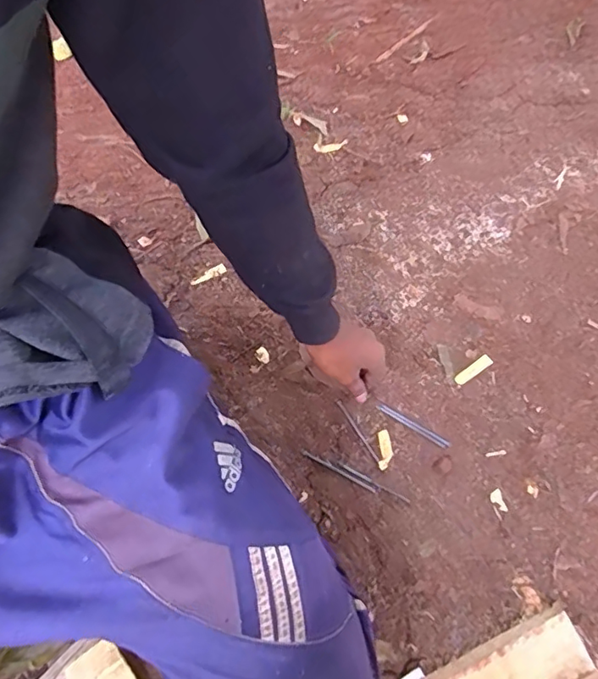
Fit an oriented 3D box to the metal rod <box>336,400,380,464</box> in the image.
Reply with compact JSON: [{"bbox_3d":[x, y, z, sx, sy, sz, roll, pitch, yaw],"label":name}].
[{"bbox_3d":[0.076,0.118,0.687,0.006,0.005,0.093,-30,73,-13],"label":"metal rod"}]

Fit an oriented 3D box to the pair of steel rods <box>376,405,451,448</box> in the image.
[{"bbox_3d":[0.147,0.112,0.689,0.102,0.004,0.011,31,71,9],"label":"pair of steel rods"}]

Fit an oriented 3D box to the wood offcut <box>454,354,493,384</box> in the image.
[{"bbox_3d":[0.236,0.042,0.724,0.056,0.010,0.016,-33,75,-14],"label":"wood offcut"}]

